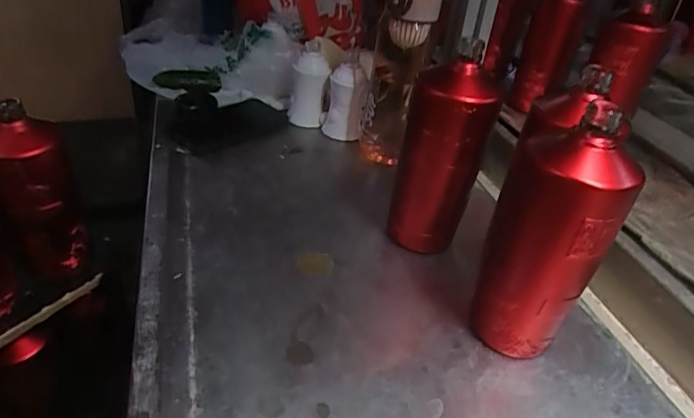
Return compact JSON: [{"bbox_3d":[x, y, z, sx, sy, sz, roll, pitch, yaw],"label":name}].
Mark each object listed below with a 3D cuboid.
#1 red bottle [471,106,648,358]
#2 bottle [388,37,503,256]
[{"bbox_3d":[0.166,0.020,0.405,0.080,0.208,0.086,16,36,15],"label":"red bottle"},{"bbox_3d":[0.098,-0.056,0.516,0.084,0.204,0.071,10,35,7],"label":"bottle"}]

